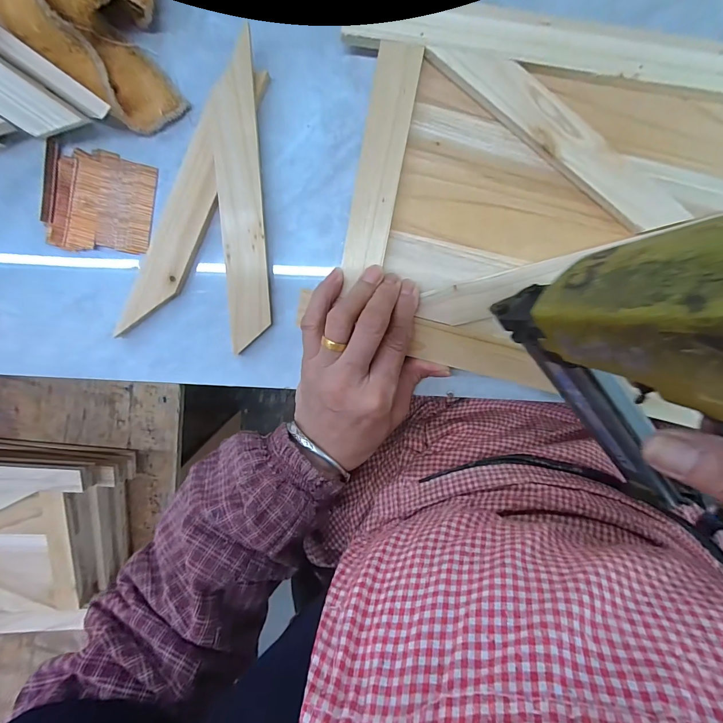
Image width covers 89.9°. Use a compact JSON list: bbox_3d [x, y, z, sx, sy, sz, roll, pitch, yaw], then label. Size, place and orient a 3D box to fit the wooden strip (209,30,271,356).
[{"bbox_3d":[-0.079,-0.101,0.239,0.027,0.004,0.184,-3,103,-10],"label":"wooden strip"}]

